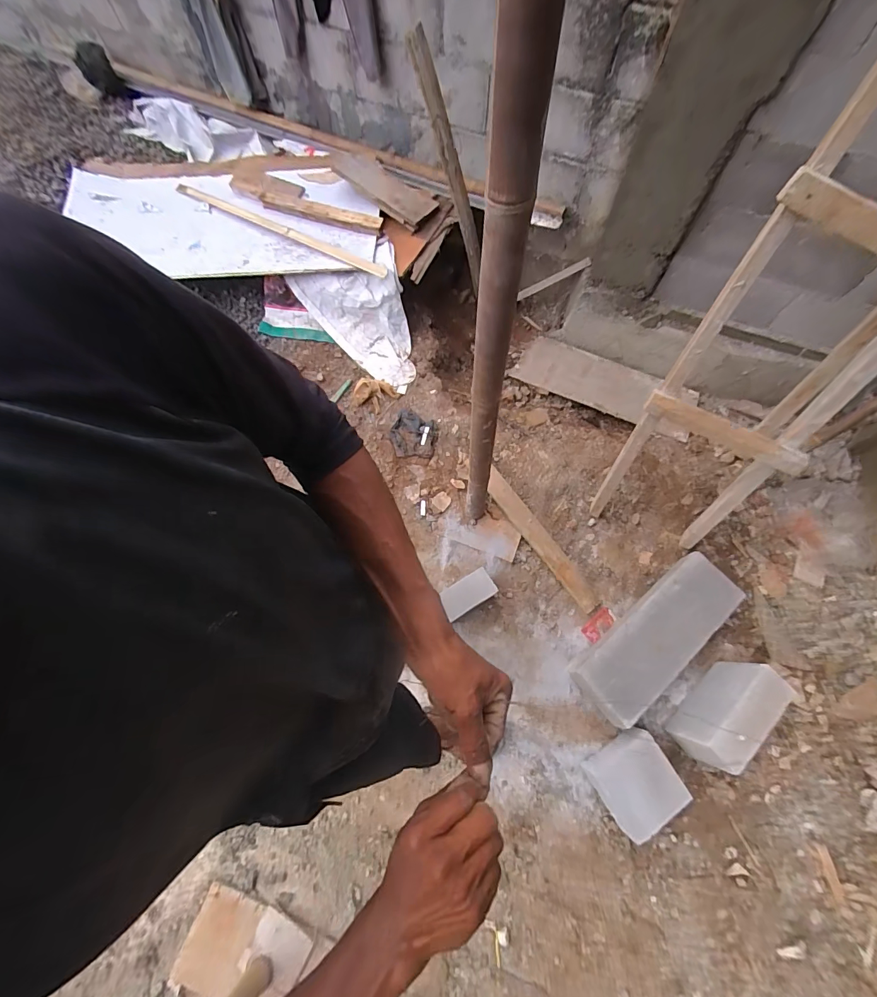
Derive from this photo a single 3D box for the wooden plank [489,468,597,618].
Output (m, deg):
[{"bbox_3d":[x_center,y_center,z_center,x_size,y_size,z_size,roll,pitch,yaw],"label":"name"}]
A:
[{"bbox_3d":[0.355,0.140,1.467,0.086,0.026,0.569,-35,72,-10],"label":"wooden plank"}]

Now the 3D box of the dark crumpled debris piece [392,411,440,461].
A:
[{"bbox_3d":[-0.095,-0.257,1.643,0.182,0.031,0.221,3,57,6],"label":"dark crumpled debris piece"}]

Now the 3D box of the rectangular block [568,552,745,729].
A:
[{"bbox_3d":[0.696,0.416,1.297,0.592,0.139,0.189,-38,72,-11],"label":"rectangular block"}]

